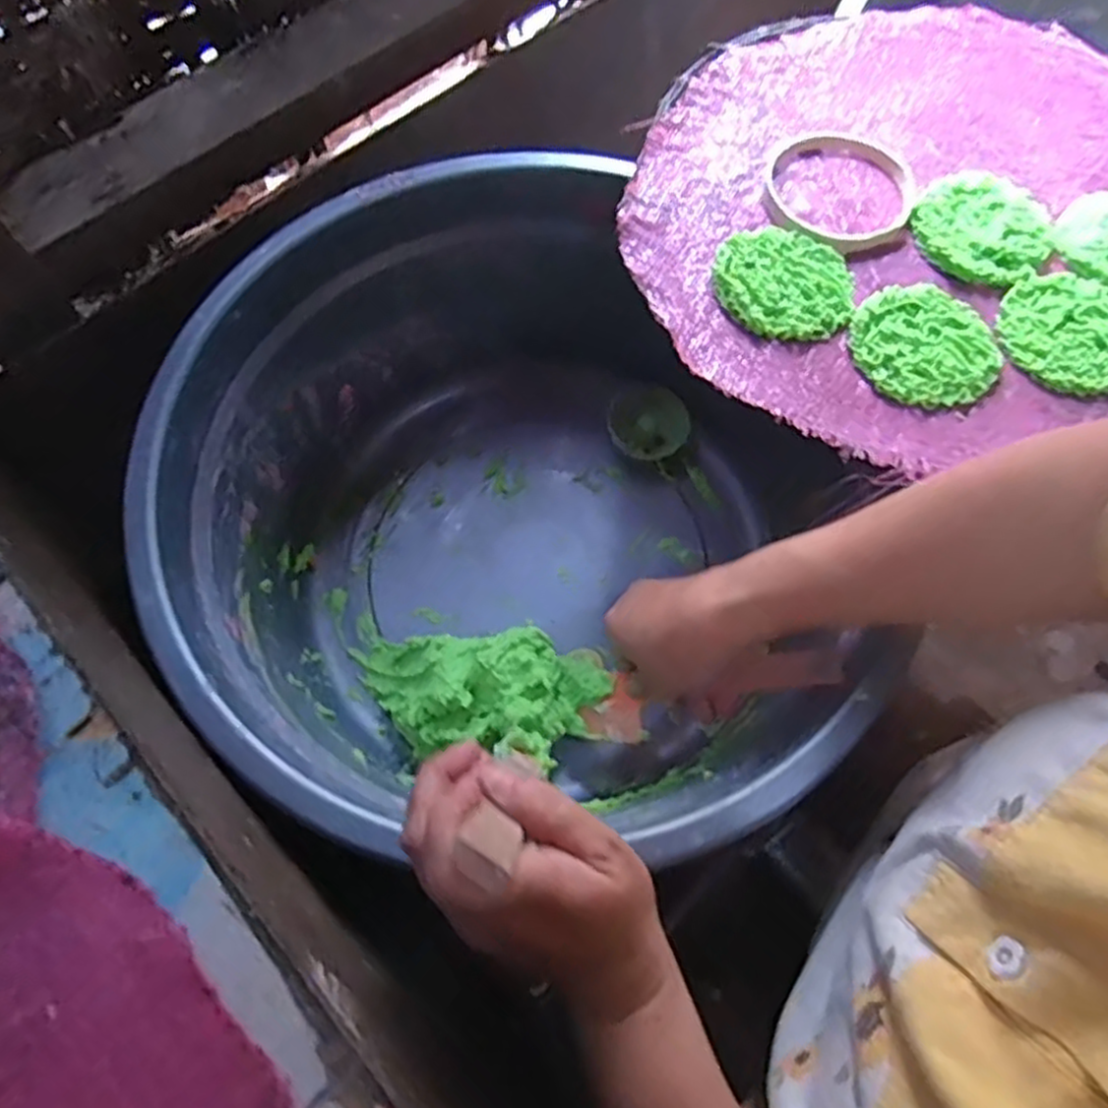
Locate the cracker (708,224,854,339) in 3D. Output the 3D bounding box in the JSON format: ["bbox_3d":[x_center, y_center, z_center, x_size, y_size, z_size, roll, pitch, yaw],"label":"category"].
[{"bbox_3d":[0.128,-0.152,0.418,0.077,0.007,0.075,0,68,0],"label":"cracker"}]

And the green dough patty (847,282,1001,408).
[{"bbox_3d":[0.200,-0.115,0.409,0.075,0.011,0.078,12,68,4],"label":"green dough patty"}]

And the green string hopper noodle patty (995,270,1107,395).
[{"bbox_3d":[0.286,-0.123,0.414,0.076,0.010,0.079,0,68,0],"label":"green string hopper noodle patty"}]

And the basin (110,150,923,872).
[{"bbox_3d":[-0.025,-0.016,0.467,0.382,0.205,0.364,9,68,3],"label":"basin"}]

